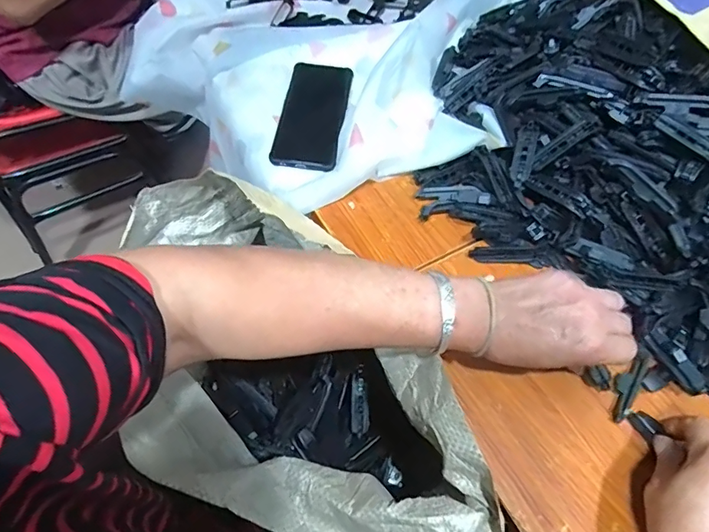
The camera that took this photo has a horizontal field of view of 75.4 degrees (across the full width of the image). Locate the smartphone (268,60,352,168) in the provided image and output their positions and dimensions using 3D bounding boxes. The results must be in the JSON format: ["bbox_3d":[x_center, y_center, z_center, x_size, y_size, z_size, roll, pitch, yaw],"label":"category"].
[{"bbox_3d":[-0.050,-0.182,0.544,0.077,0.010,0.157,7,60,2],"label":"smartphone"}]

